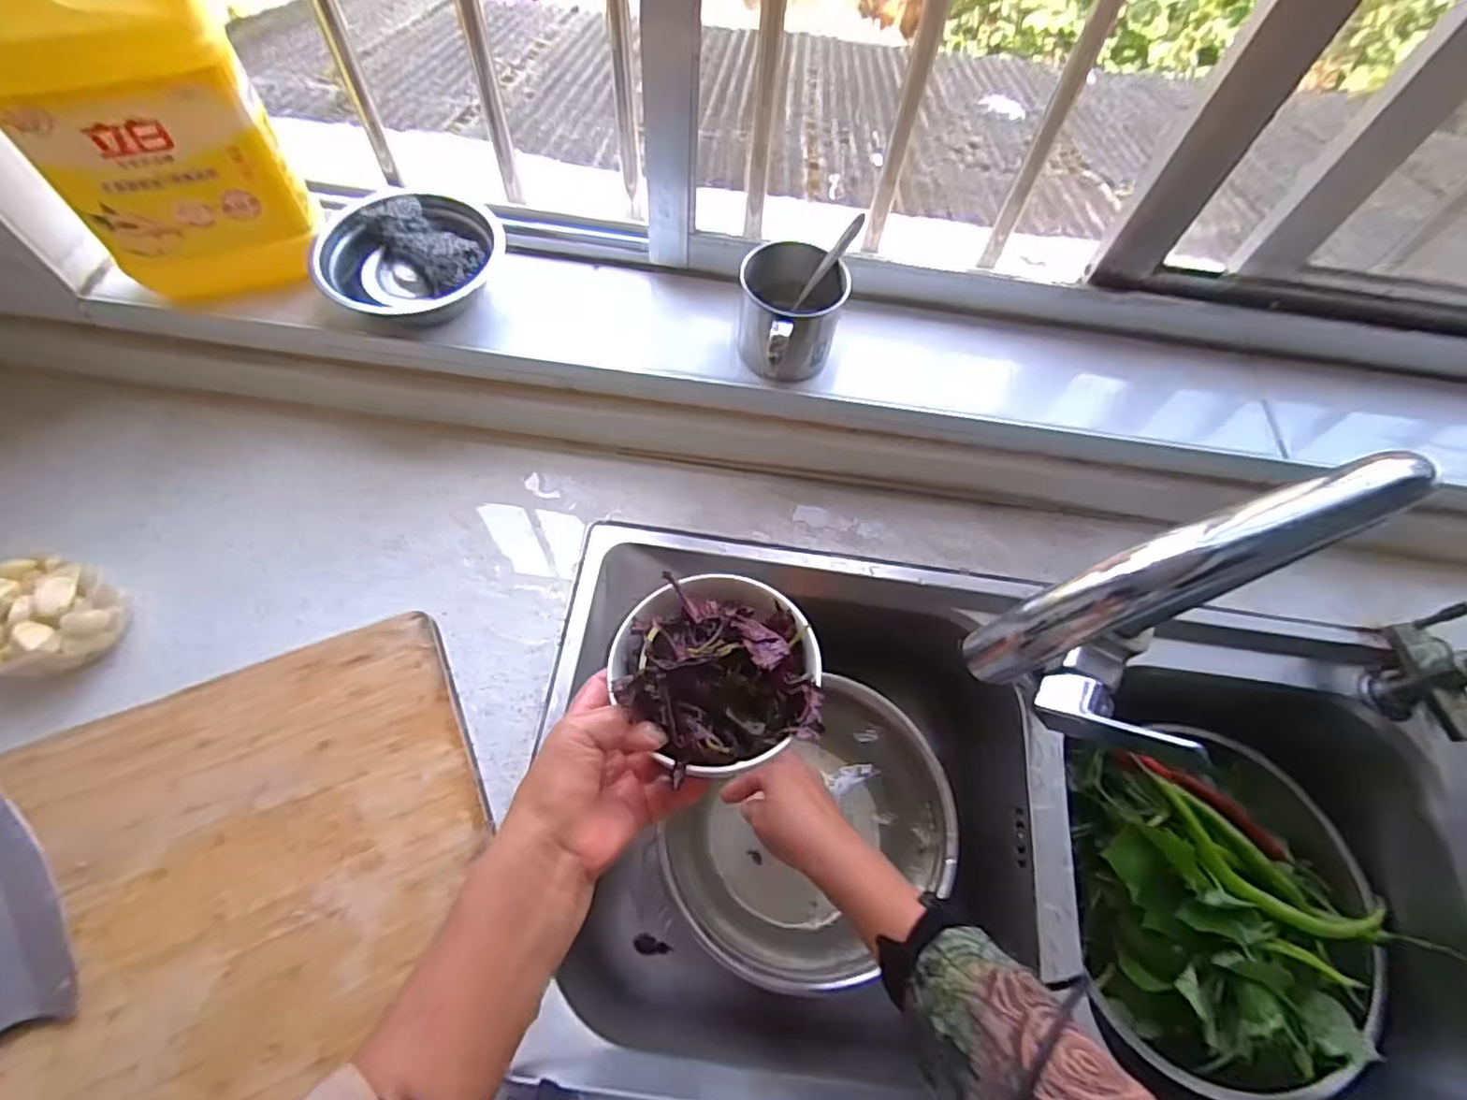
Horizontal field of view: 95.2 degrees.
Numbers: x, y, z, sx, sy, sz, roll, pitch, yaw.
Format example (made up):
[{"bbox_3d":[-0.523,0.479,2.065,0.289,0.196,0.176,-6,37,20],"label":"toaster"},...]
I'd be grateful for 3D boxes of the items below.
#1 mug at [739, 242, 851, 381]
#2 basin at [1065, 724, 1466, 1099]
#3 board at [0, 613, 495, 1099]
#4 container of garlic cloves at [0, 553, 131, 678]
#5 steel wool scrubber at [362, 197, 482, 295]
[{"bbox_3d":[0.045,-0.179,0.525,0.080,0.073,0.090,7,64,-1],"label":"mug"},{"bbox_3d":[0.423,0.292,0.564,0.256,0.103,0.262,0,59,0],"label":"basin"},{"bbox_3d":[-0.358,0.222,0.407,0.388,0.012,0.290,-21,61,-12],"label":"board"},{"bbox_3d":[-0.493,0.046,0.477,0.088,0.057,0.080,30,65,10],"label":"container of garlic cloves"},{"bbox_3d":[-0.249,-0.253,0.543,0.057,0.026,0.111,-35,72,-19],"label":"steel wool scrubber"}]

